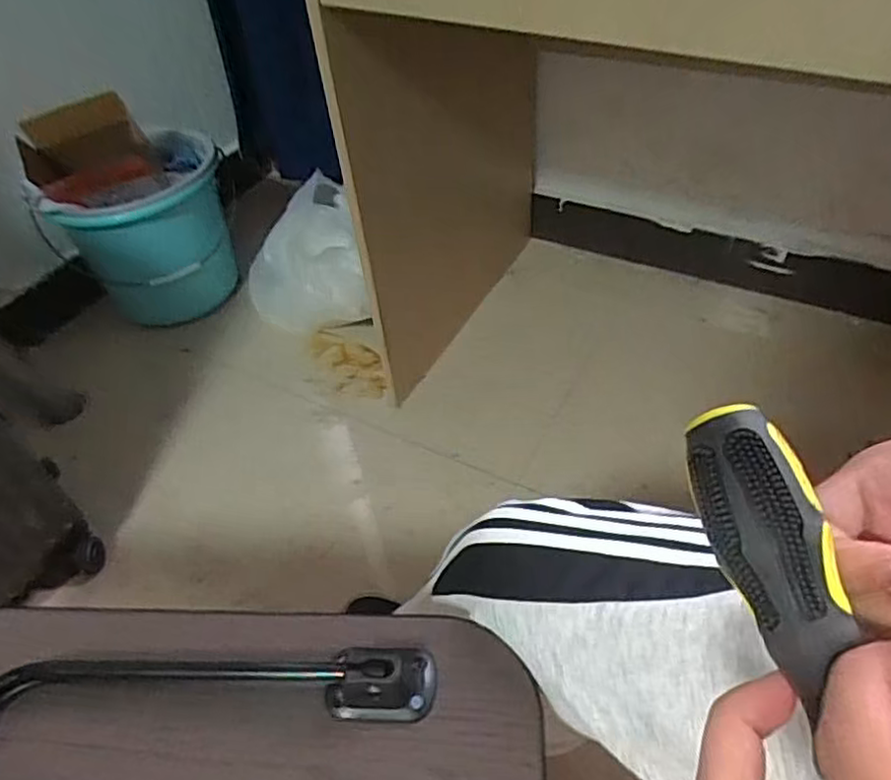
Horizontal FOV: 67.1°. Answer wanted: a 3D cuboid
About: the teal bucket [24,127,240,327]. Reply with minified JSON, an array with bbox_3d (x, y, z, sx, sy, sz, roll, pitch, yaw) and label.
[{"bbox_3d":[-0.580,-0.312,1.342,0.316,0.271,0.283,-15,48,-8],"label":"teal bucket"}]

